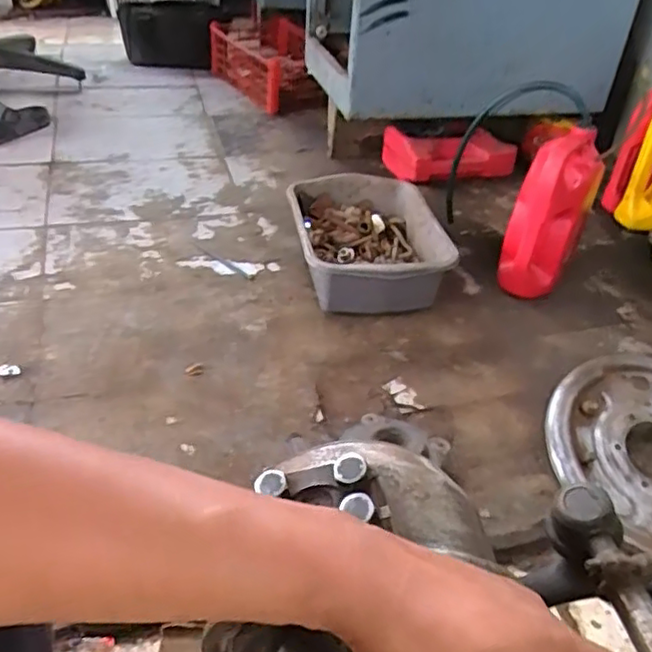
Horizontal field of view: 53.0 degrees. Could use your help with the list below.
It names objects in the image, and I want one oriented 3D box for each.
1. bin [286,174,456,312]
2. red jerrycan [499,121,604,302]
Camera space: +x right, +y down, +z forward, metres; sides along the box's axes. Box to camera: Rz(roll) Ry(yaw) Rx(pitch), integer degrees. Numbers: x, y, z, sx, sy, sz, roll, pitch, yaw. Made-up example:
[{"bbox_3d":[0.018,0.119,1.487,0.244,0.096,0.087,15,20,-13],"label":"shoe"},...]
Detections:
[{"bbox_3d":[0.071,-0.148,1.208,0.263,0.127,0.295,-2,39,-7],"label":"bin"},{"bbox_3d":[0.404,-0.193,1.189,0.121,0.304,0.128,18,40,17],"label":"red jerrycan"}]

